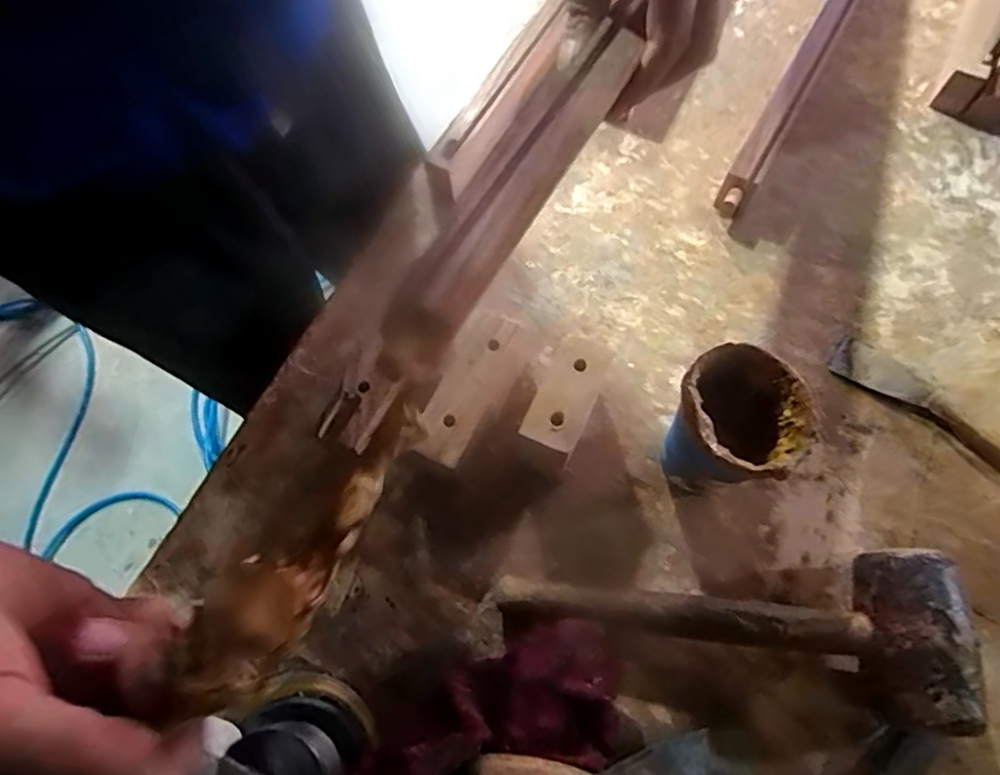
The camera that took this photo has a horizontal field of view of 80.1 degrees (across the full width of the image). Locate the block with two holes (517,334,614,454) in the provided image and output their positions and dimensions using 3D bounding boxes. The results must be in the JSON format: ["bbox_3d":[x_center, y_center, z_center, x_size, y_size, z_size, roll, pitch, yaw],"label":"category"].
[{"bbox_3d":[0.048,0.003,0.438,0.044,0.008,0.086,25,71,11],"label":"block with two holes"}]

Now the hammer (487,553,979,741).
[{"bbox_3d":[0.152,0.163,0.414,0.311,0.071,0.109,4,68,3],"label":"hammer"}]

